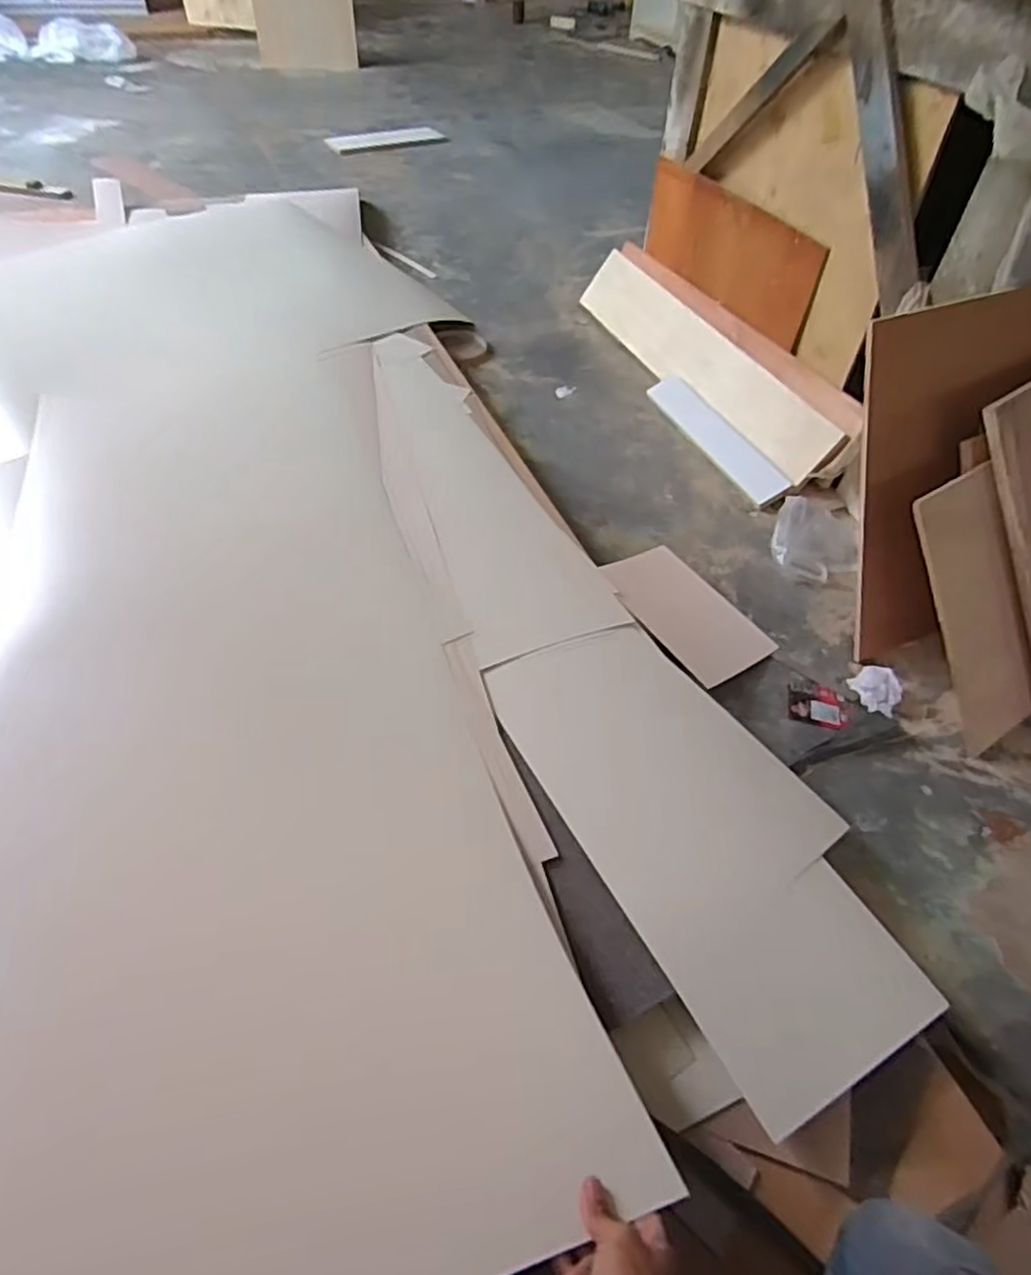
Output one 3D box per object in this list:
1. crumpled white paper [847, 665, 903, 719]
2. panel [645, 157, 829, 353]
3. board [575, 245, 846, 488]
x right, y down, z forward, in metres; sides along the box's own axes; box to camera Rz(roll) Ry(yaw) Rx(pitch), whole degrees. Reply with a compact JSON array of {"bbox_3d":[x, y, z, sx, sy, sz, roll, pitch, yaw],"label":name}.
[{"bbox_3d":[0.585,0.081,1.143,0.076,0.027,0.073,32,54,22],"label":"crumpled white paper"},{"bbox_3d":[0.478,-0.903,1.632,0.022,0.204,0.603,-15,53,-25],"label":"panel"},{"bbox_3d":[0.421,-0.681,1.692,0.028,0.159,0.920,3,42,-43],"label":"board"}]

